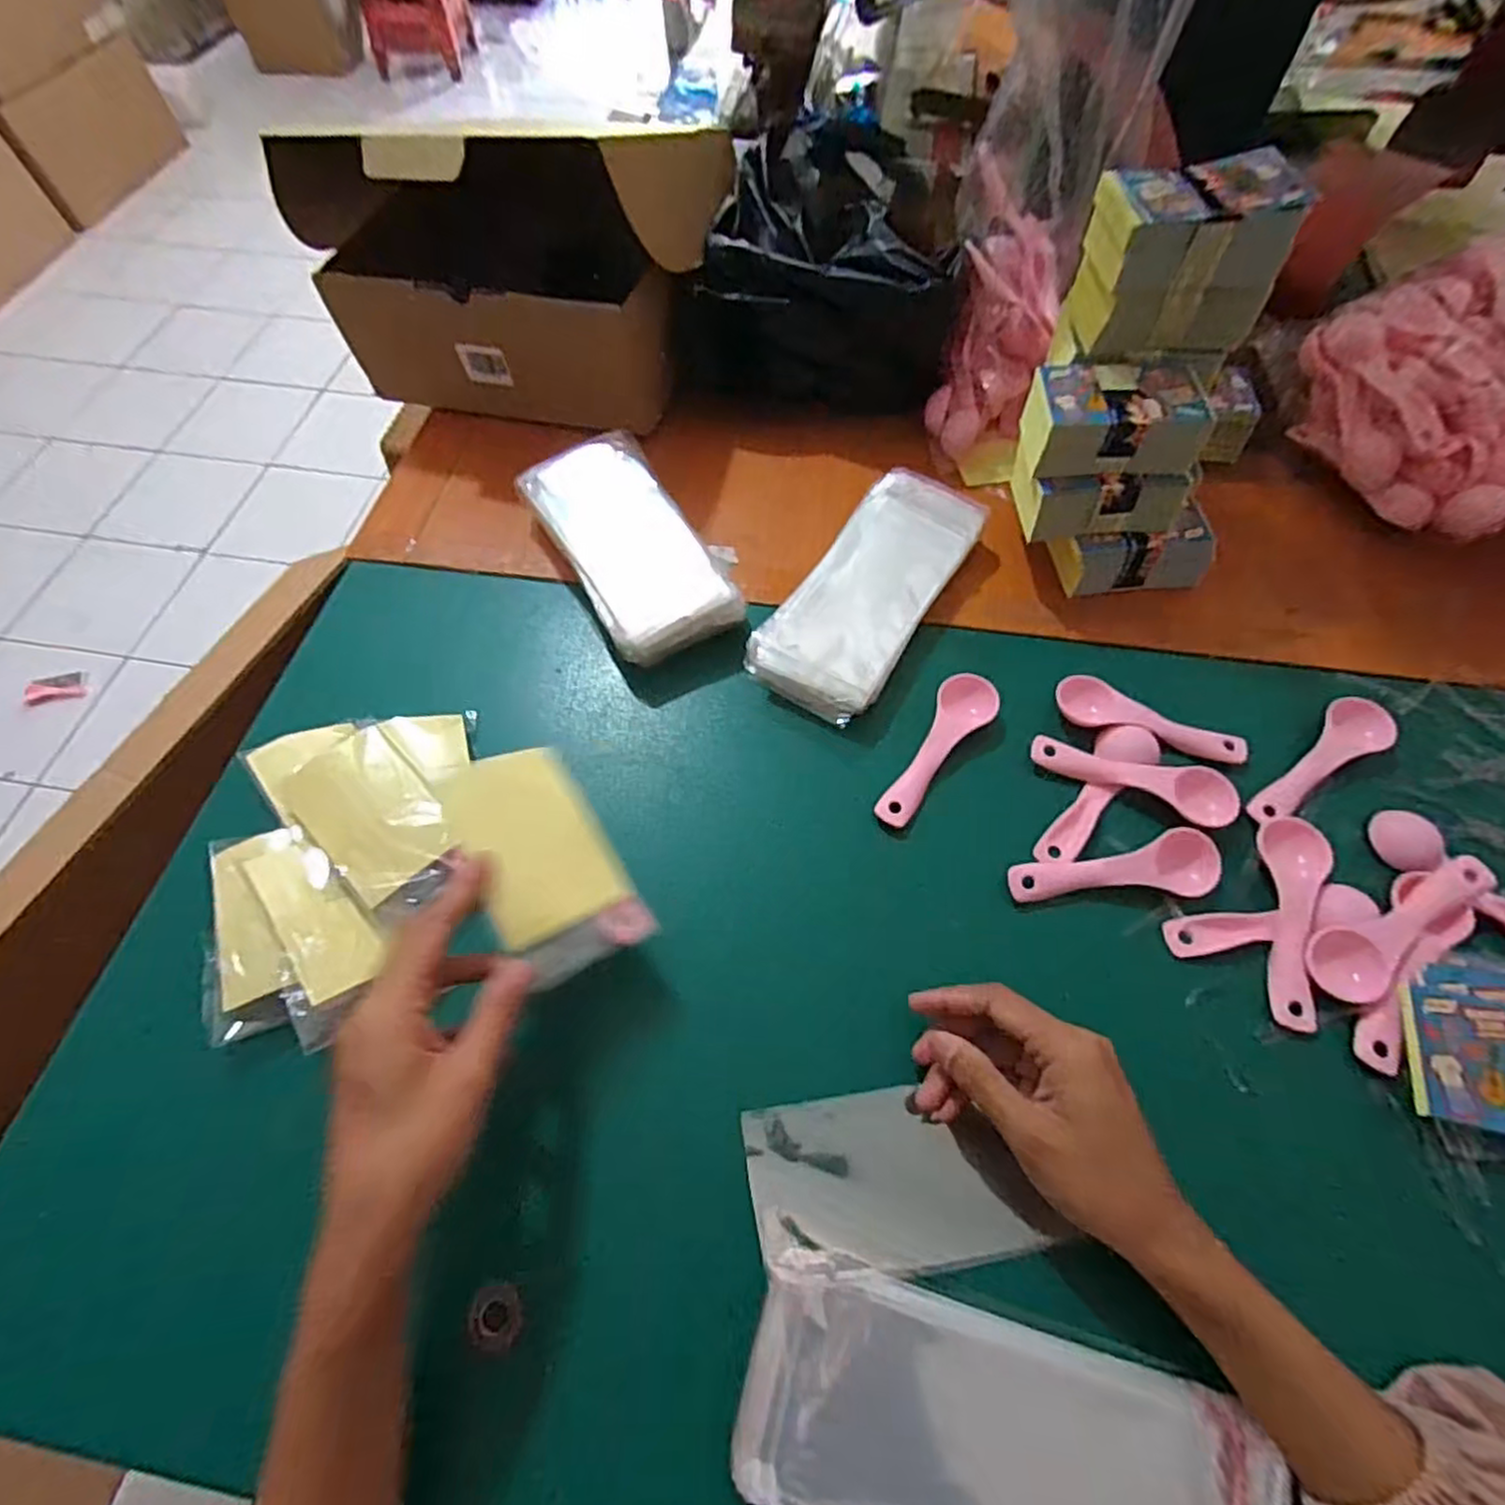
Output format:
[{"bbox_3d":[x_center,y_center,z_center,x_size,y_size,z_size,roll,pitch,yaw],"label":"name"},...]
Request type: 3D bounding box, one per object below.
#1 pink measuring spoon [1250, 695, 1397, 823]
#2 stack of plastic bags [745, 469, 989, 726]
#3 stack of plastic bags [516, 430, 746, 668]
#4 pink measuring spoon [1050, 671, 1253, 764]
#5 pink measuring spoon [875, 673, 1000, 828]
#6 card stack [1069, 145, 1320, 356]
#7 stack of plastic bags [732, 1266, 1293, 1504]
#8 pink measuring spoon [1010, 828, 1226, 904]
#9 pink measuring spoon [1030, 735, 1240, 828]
[{"bbox_3d":[0.334,0.006,0.421,0.111,0.016,0.034,-32,66,-15],"label":"pink measuring spoon"},{"bbox_3d":[0.082,-0.113,0.483,0.088,0.031,0.197,31,67,16],"label":"stack of plastic bags"},{"bbox_3d":[-0.083,-0.145,0.505,0.099,0.044,0.189,-28,65,-14],"label":"stack of plastic bags"},{"bbox_3d":[0.247,-0.021,0.442,0.112,0.011,0.033,15,63,9],"label":"pink measuring spoon"},{"bbox_3d":[0.112,-0.001,0.435,0.034,0.019,0.112,31,67,16],"label":"pink measuring spoon"},{"bbox_3d":[0.255,-0.297,0.429,0.104,0.078,0.066,-1,62,0],"label":"card stack"},{"bbox_3d":[0.094,0.265,0.269,0.194,0.021,0.080,14,63,8],"label":"stack of plastic bags"},{"bbox_3d":[0.198,0.063,0.389,0.111,0.014,0.032,-3,62,-1],"label":"pink measuring spoon"},{"bbox_3d":[0.225,0.012,0.419,0.112,0.012,0.030,22,64,12],"label":"pink measuring spoon"}]

